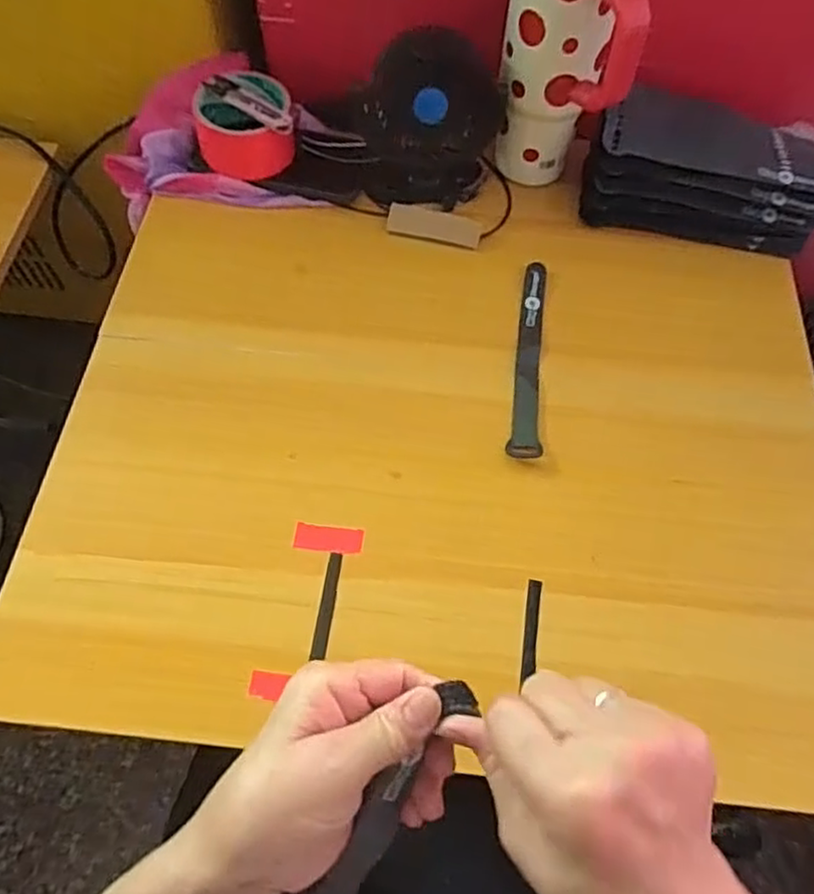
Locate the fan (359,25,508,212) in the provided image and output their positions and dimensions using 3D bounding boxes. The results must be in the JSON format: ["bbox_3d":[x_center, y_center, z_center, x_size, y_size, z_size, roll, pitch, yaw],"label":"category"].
[{"bbox_3d":[0.022,-0.282,0.591,0.121,0.126,0.068,7,63,2],"label":"fan"}]

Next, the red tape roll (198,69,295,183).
[{"bbox_3d":[-0.148,-0.297,0.615,0.087,0.044,0.083,-6,63,-4],"label":"red tape roll"}]

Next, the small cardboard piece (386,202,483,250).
[{"bbox_3d":[0.026,-0.203,0.620,0.085,0.004,0.036,10,66,-2],"label":"small cardboard piece"}]

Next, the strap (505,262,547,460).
[{"bbox_3d":[0.100,-0.076,0.556,0.025,0.009,0.191,6,63,2],"label":"strap"}]

